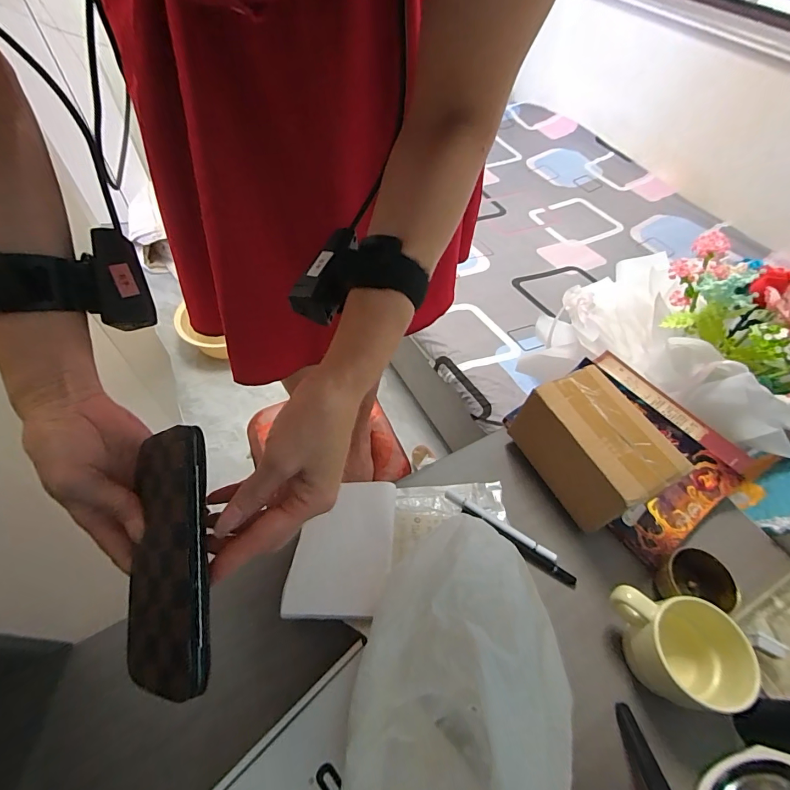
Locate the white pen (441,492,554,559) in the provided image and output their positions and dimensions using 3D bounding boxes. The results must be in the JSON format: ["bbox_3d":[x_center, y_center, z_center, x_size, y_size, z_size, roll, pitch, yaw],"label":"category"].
[{"bbox_3d":[0.121,0.150,0.470,0.137,0.007,0.012,28,58,15],"label":"white pen"}]

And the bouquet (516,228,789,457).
[{"bbox_3d":[0.496,-0.136,0.731,0.317,0.239,0.572,-16,29,-15],"label":"bouquet"}]

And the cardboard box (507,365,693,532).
[{"bbox_3d":[0.221,0.065,0.468,0.096,0.115,0.153,-20,59,-17],"label":"cardboard box"}]

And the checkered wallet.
[{"bbox_3d":[-0.146,0.099,0.251,0.076,0.010,0.149,-12,76,28],"label":"checkered wallet"}]

